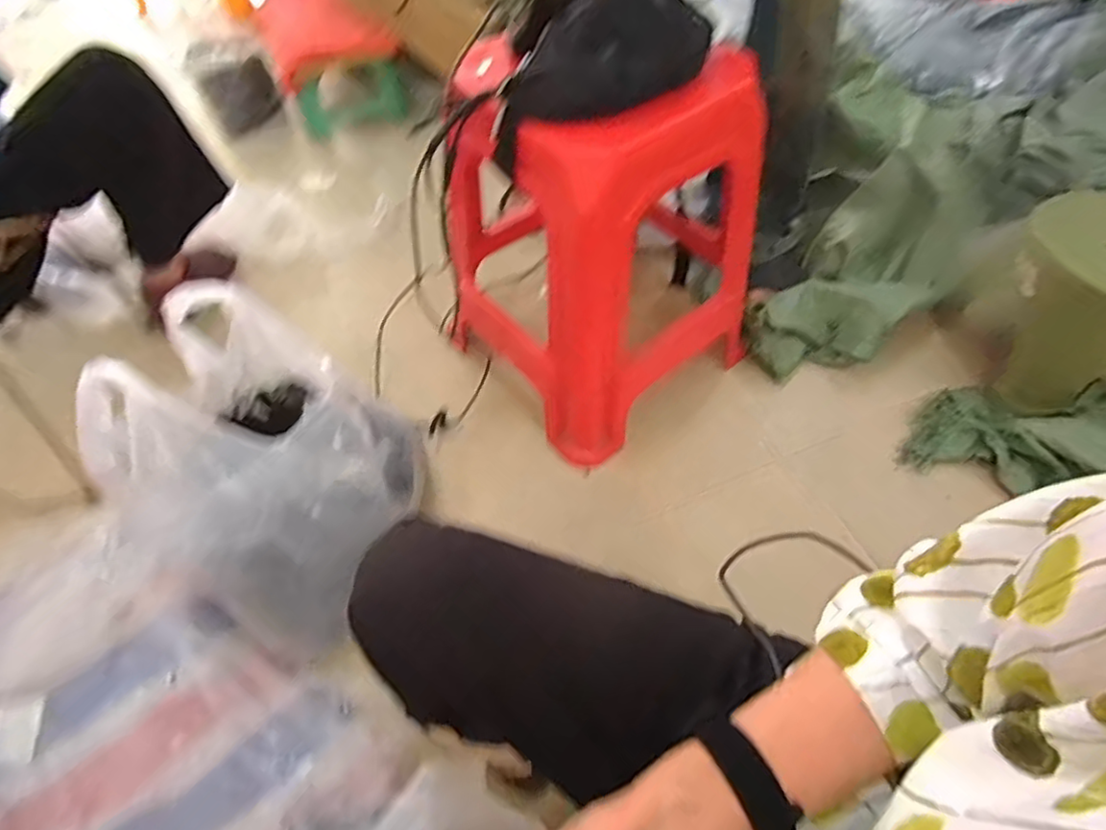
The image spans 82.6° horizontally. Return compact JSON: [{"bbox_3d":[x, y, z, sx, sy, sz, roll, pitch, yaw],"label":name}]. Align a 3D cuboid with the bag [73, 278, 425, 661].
[{"bbox_3d":[-0.327,0.062,0.738,0.277,0.407,0.309,9,57,7],"label":"bag"}]

